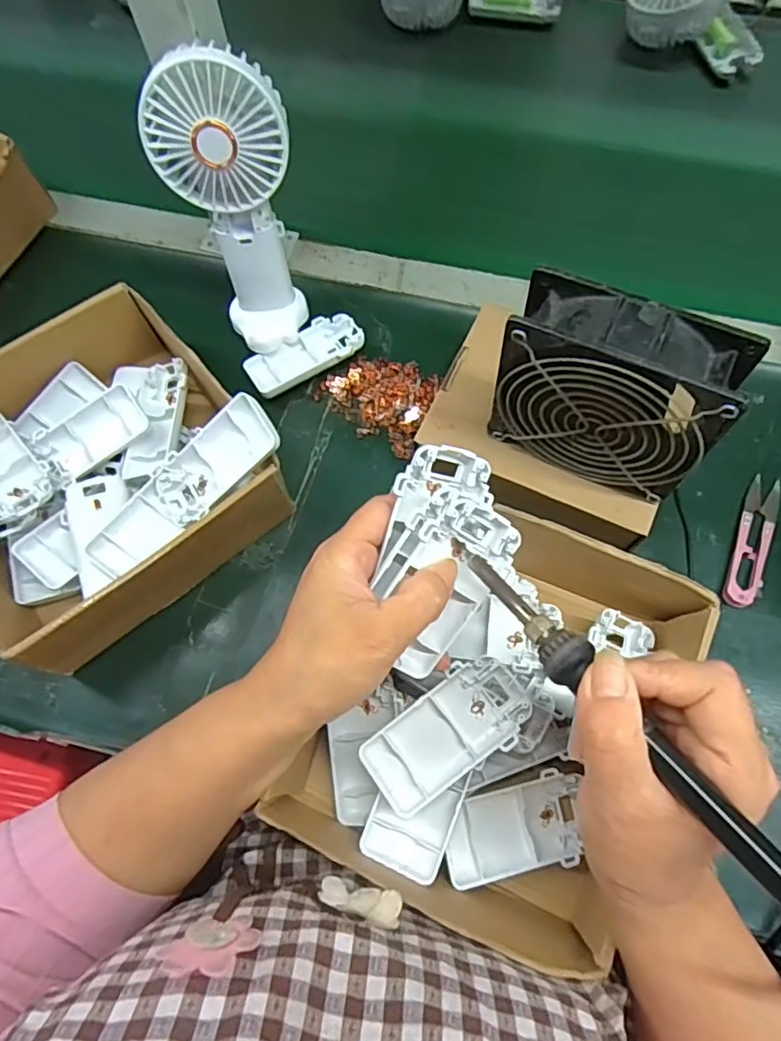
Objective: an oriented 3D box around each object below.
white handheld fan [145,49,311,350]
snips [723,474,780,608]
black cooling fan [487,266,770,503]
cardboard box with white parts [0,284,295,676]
[{"bbox_3d":[-0.101,-0.212,0.418,0.085,0.183,0.088,-21,71,-5],"label":"white handheld fan"},{"bbox_3d":[0.256,0.014,0.418,0.023,0.014,0.104,22,73,10],"label":"snips"},{"bbox_3d":[0.121,-0.070,0.338,0.117,0.112,0.045,24,73,10],"label":"black cooling fan"},{"bbox_3d":[-0.203,-0.038,0.420,0.205,0.075,0.201,-38,73,-10],"label":"cardboard box with white parts"}]

